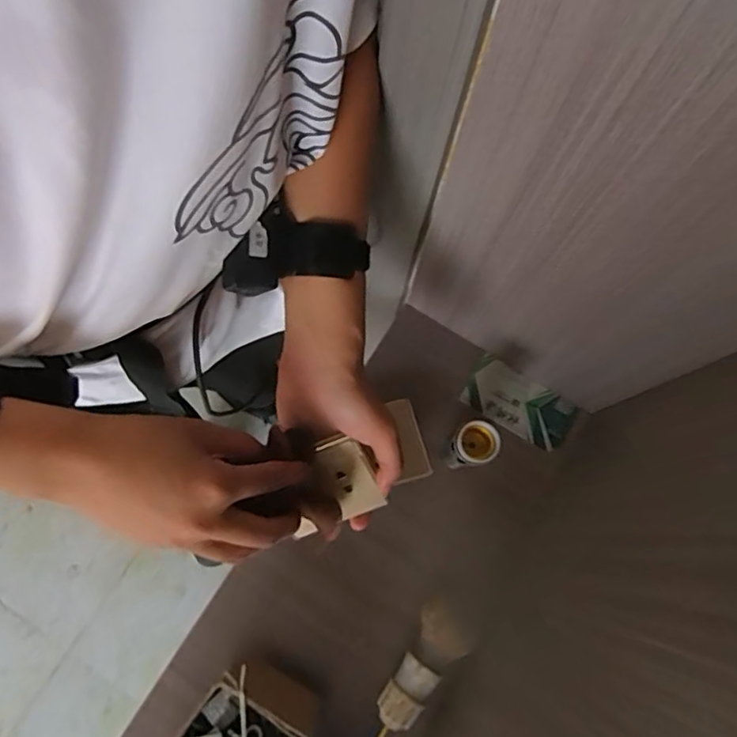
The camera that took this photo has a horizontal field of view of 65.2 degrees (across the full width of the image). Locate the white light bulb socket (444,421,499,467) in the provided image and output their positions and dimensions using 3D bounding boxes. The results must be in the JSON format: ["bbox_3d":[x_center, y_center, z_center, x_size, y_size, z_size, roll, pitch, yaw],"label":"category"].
[{"bbox_3d":[0.098,0.076,0.565,0.040,0.079,0.038,-21,78,-6],"label":"white light bulb socket"}]

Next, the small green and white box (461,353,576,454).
[{"bbox_3d":[0.165,0.038,0.639,0.116,0.017,0.064,30,77,6],"label":"small green and white box"}]

